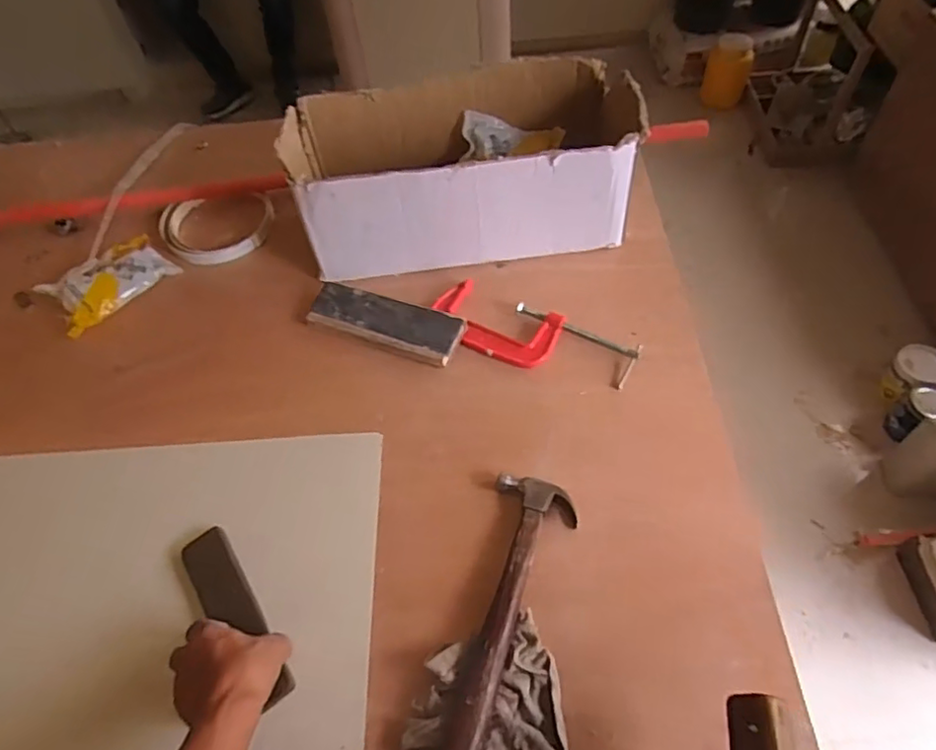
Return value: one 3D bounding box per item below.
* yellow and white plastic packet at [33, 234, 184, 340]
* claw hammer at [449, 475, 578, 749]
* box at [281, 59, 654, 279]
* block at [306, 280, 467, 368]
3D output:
[{"bbox_3d":[-0.530,-0.143,0.906,0.168,0.034,0.111,-37,60,-19],"label":"yellow and white plastic packet"},{"bbox_3d":[0.029,0.244,0.598,0.081,0.021,0.318,14,58,15],"label":"claw hammer"},{"bbox_3d":[-0.008,-0.294,0.884,0.450,0.170,0.218,-4,55,3],"label":"box"},{"bbox_3d":[-0.114,-0.072,0.829,0.218,0.017,0.075,17,58,16],"label":"block"}]

